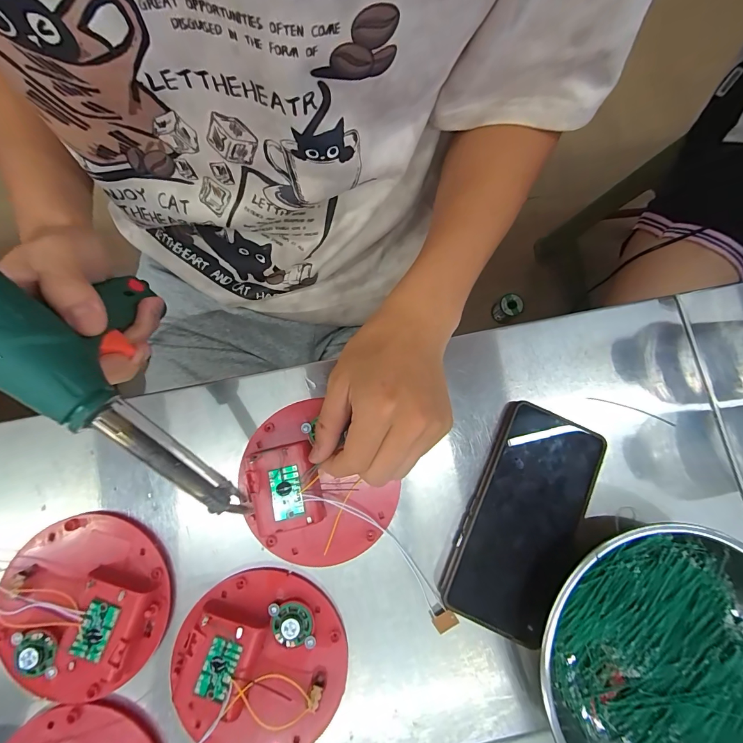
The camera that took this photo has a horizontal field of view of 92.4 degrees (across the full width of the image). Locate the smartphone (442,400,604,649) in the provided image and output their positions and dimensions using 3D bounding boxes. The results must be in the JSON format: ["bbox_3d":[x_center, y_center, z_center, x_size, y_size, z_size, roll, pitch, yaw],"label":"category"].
[{"bbox_3d":[0.116,0.111,0.272,0.080,0.015,0.161,26,81,3],"label":"smartphone"}]

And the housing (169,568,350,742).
[{"bbox_3d":[-0.078,0.209,0.247,0.117,0.030,0.120,0,81,-1],"label":"housing"}]

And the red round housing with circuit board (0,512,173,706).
[{"bbox_3d":[-0.212,0.168,0.250,0.121,0.036,0.118,0,81,-1],"label":"red round housing with circuit board"}]

